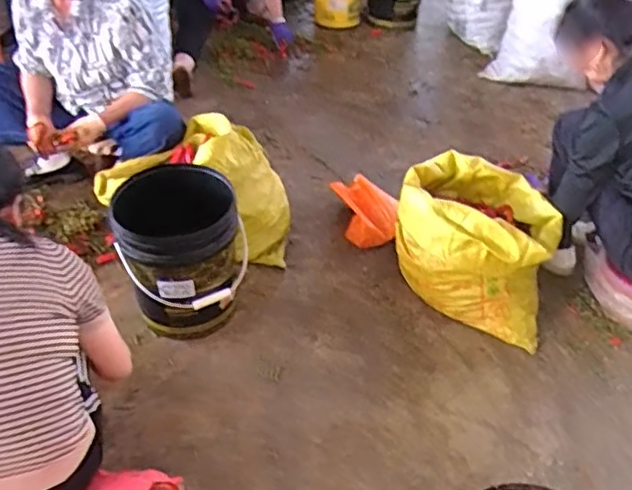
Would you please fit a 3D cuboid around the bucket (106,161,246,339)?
[{"bbox_3d":[-0.341,0.034,1.681,0.311,0.412,0.283,0,43,0],"label":"bucket"}]

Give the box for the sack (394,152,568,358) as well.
[{"bbox_3d":[0.431,0.001,1.742,0.418,0.354,0.310,15,43,14],"label":"sack"}]

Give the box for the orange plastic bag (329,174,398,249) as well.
[{"bbox_3d":[0.159,-0.096,1.988,0.153,0.145,0.212,-16,45,-20],"label":"orange plastic bag"}]

